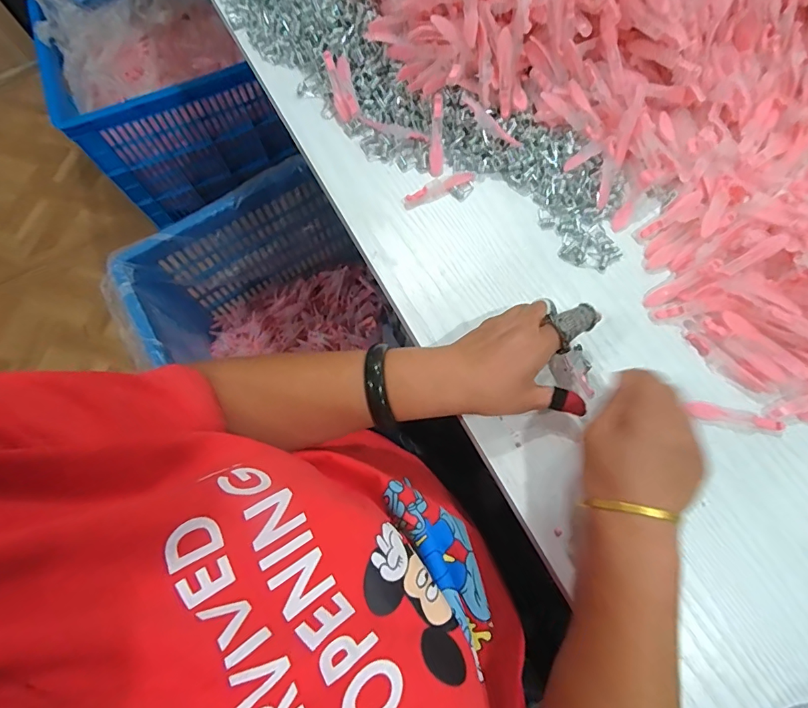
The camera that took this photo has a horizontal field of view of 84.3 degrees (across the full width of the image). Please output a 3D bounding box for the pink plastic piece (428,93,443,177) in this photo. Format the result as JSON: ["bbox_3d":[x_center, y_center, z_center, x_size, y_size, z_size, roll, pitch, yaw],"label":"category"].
[{"bbox_3d":[0.034,-0.231,0.473,0.014,0.004,0.081,2,100,3],"label":"pink plastic piece"}]

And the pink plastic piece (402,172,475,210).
[{"bbox_3d":[0.037,-0.174,0.469,0.081,0.007,0.019,-26,72,-6],"label":"pink plastic piece"}]

